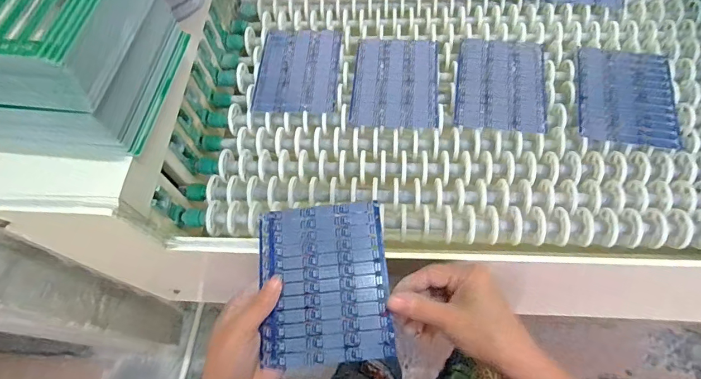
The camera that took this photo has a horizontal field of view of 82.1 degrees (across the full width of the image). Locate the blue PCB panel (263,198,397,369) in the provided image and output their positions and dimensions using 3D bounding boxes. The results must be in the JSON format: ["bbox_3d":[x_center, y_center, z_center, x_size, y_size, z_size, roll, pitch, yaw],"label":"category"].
[{"bbox_3d":[-0.024,0.084,0.374,0.116,0.004,0.140,-7,69,1],"label":"blue PCB panel"}]

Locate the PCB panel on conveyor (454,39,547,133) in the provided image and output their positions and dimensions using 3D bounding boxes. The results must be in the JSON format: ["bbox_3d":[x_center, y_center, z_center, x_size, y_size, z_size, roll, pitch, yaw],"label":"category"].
[{"bbox_3d":[0.189,-0.134,0.506,0.105,0.006,0.140,8,64,8],"label":"PCB panel on conveyor"}]

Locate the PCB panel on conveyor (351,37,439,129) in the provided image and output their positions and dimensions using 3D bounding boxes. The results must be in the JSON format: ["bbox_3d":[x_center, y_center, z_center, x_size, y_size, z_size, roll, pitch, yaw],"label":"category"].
[{"bbox_3d":[0.059,-0.140,0.518,0.107,0.007,0.138,3,66,8],"label":"PCB panel on conveyor"}]

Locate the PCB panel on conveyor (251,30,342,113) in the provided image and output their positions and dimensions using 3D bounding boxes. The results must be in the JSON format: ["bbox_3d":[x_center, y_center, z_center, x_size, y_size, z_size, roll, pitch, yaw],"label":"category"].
[{"bbox_3d":[-0.068,-0.160,0.538,0.106,0.006,0.138,2,65,5],"label":"PCB panel on conveyor"}]

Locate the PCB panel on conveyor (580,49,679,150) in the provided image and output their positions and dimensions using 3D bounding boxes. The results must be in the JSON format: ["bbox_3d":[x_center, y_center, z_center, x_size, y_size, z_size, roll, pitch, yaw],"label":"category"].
[{"bbox_3d":[0.335,-0.116,0.487,0.108,0.010,0.140,10,65,10],"label":"PCB panel on conveyor"}]

